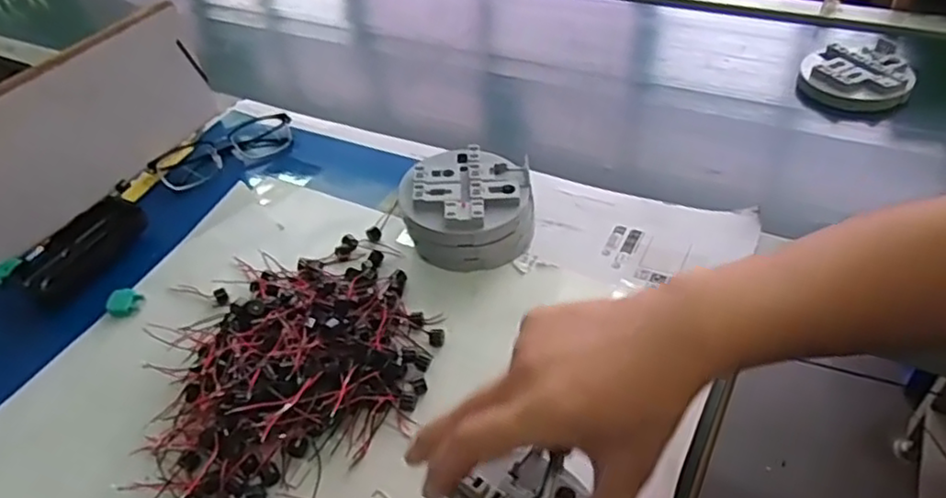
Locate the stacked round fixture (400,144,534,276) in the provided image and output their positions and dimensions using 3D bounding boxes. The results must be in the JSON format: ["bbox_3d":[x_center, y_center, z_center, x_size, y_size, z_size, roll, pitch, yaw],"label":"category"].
[{"bbox_3d":[-0.002,-0.034,0.540,0.097,0.056,0.097,-3,45,3],"label":"stacked round fixture"}]

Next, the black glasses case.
[{"bbox_3d":[-0.338,-0.001,0.573,0.053,0.024,0.107,16,49,21],"label":"black glasses case"}]

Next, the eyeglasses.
[{"bbox_3d":[-0.250,-0.102,0.667,0.137,0.024,0.056,-31,50,-23],"label":"eyeglasses"}]

